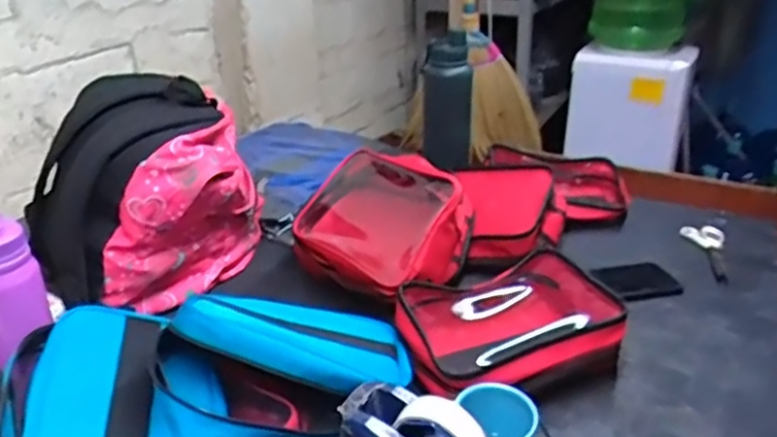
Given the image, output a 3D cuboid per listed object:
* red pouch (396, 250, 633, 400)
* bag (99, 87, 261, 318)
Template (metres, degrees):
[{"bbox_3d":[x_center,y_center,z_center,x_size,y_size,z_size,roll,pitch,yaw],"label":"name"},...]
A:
[{"bbox_3d":[0.145,0.132,0.768,0.249,0.077,0.170,-10,26,-20],"label":"red pouch"},{"bbox_3d":[-0.270,-0.008,0.896,0.129,0.222,0.234,4,25,11],"label":"bag"}]

